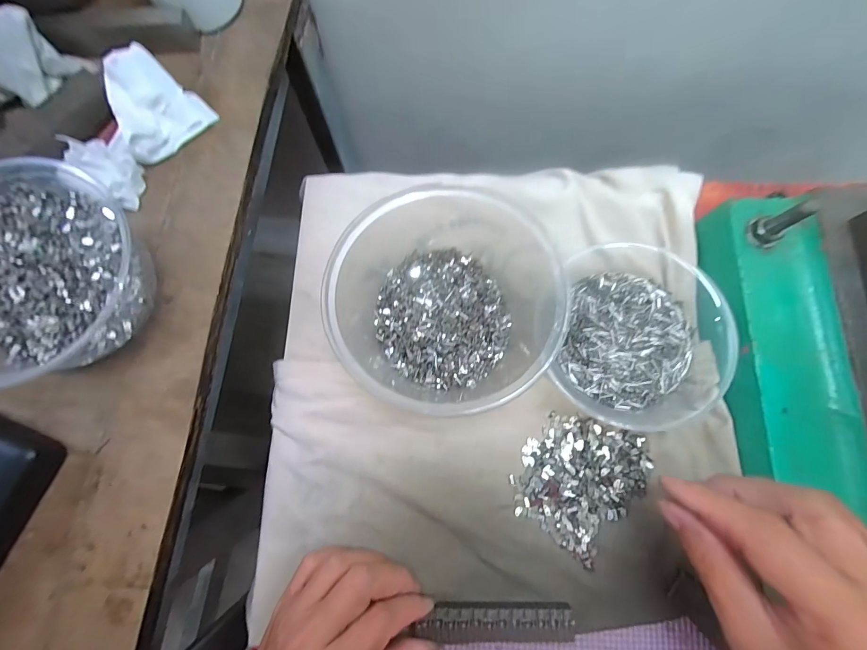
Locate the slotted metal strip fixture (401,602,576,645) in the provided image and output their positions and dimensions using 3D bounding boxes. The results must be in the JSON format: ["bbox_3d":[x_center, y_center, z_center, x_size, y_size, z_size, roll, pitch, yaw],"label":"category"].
[{"bbox_3d":[0.037,0.185,0.235,0.097,0.009,0.019,-2,82,0],"label":"slotted metal strip fixture"}]

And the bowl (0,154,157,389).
[{"bbox_3d":[-0.252,-0.032,0.242,0.136,0.063,0.126,-18,78,-3],"label":"bowl"}]

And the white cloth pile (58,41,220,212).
[{"bbox_3d":[-0.220,-0.144,0.273,0.056,0.038,0.103,31,80,8],"label":"white cloth pile"}]

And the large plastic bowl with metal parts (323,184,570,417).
[{"bbox_3d":[0.013,-0.022,0.259,0.148,0.093,0.151,0,77,1],"label":"large plastic bowl with metal parts"}]

